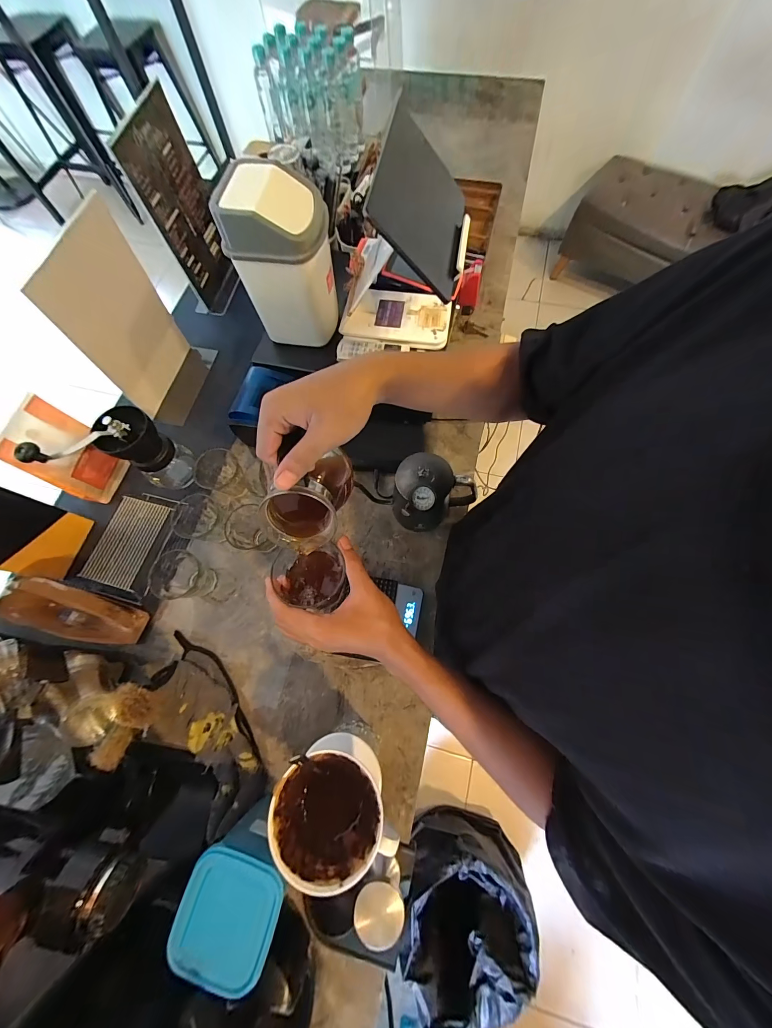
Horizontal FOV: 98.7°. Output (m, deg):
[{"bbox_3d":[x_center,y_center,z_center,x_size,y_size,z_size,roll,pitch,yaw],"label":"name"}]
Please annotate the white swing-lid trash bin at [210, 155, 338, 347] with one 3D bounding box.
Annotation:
[{"bbox_3d":[-0.161,-0.413,0.554,0.138,0.210,0.126,6,71,4],"label":"white swing-lid trash bin"}]

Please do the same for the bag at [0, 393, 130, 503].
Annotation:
[{"bbox_3d":[-0.556,-0.103,0.589,0.052,0.173,0.117,15,71,7],"label":"bag"}]

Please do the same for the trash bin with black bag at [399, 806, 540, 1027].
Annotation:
[{"bbox_3d":[0.219,1.141,0.992,0.355,0.300,0.345,7,71,4],"label":"trash bin with black bag"}]

